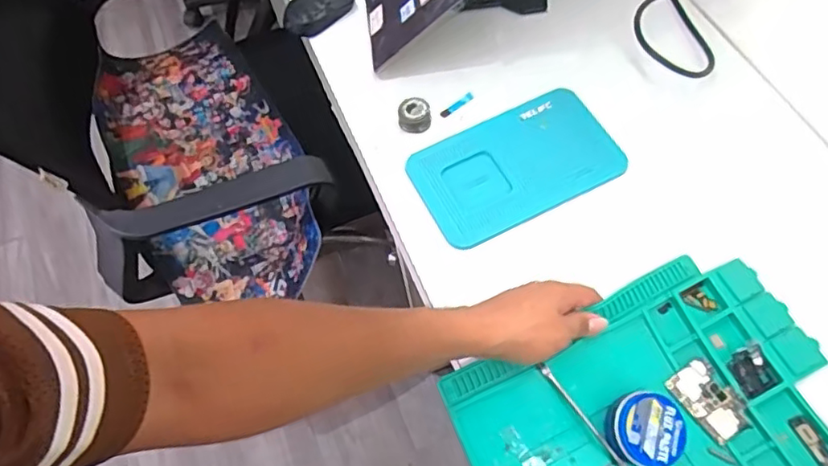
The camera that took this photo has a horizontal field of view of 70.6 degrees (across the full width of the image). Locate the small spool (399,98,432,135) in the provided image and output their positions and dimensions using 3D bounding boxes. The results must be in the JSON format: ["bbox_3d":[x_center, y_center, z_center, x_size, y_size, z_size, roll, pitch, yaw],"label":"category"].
[{"bbox_3d":[0.001,-0.140,0.712,0.038,0.035,0.035,-4,63,2],"label":"small spool"}]

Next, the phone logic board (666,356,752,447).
[{"bbox_3d":[0.272,0.153,0.536,0.045,0.004,0.070,-36,70,-3],"label":"phone logic board"}]

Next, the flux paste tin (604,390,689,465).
[{"bbox_3d":[0.208,0.175,0.519,0.066,0.034,0.062,-2,63,3],"label":"flux paste tin"}]

